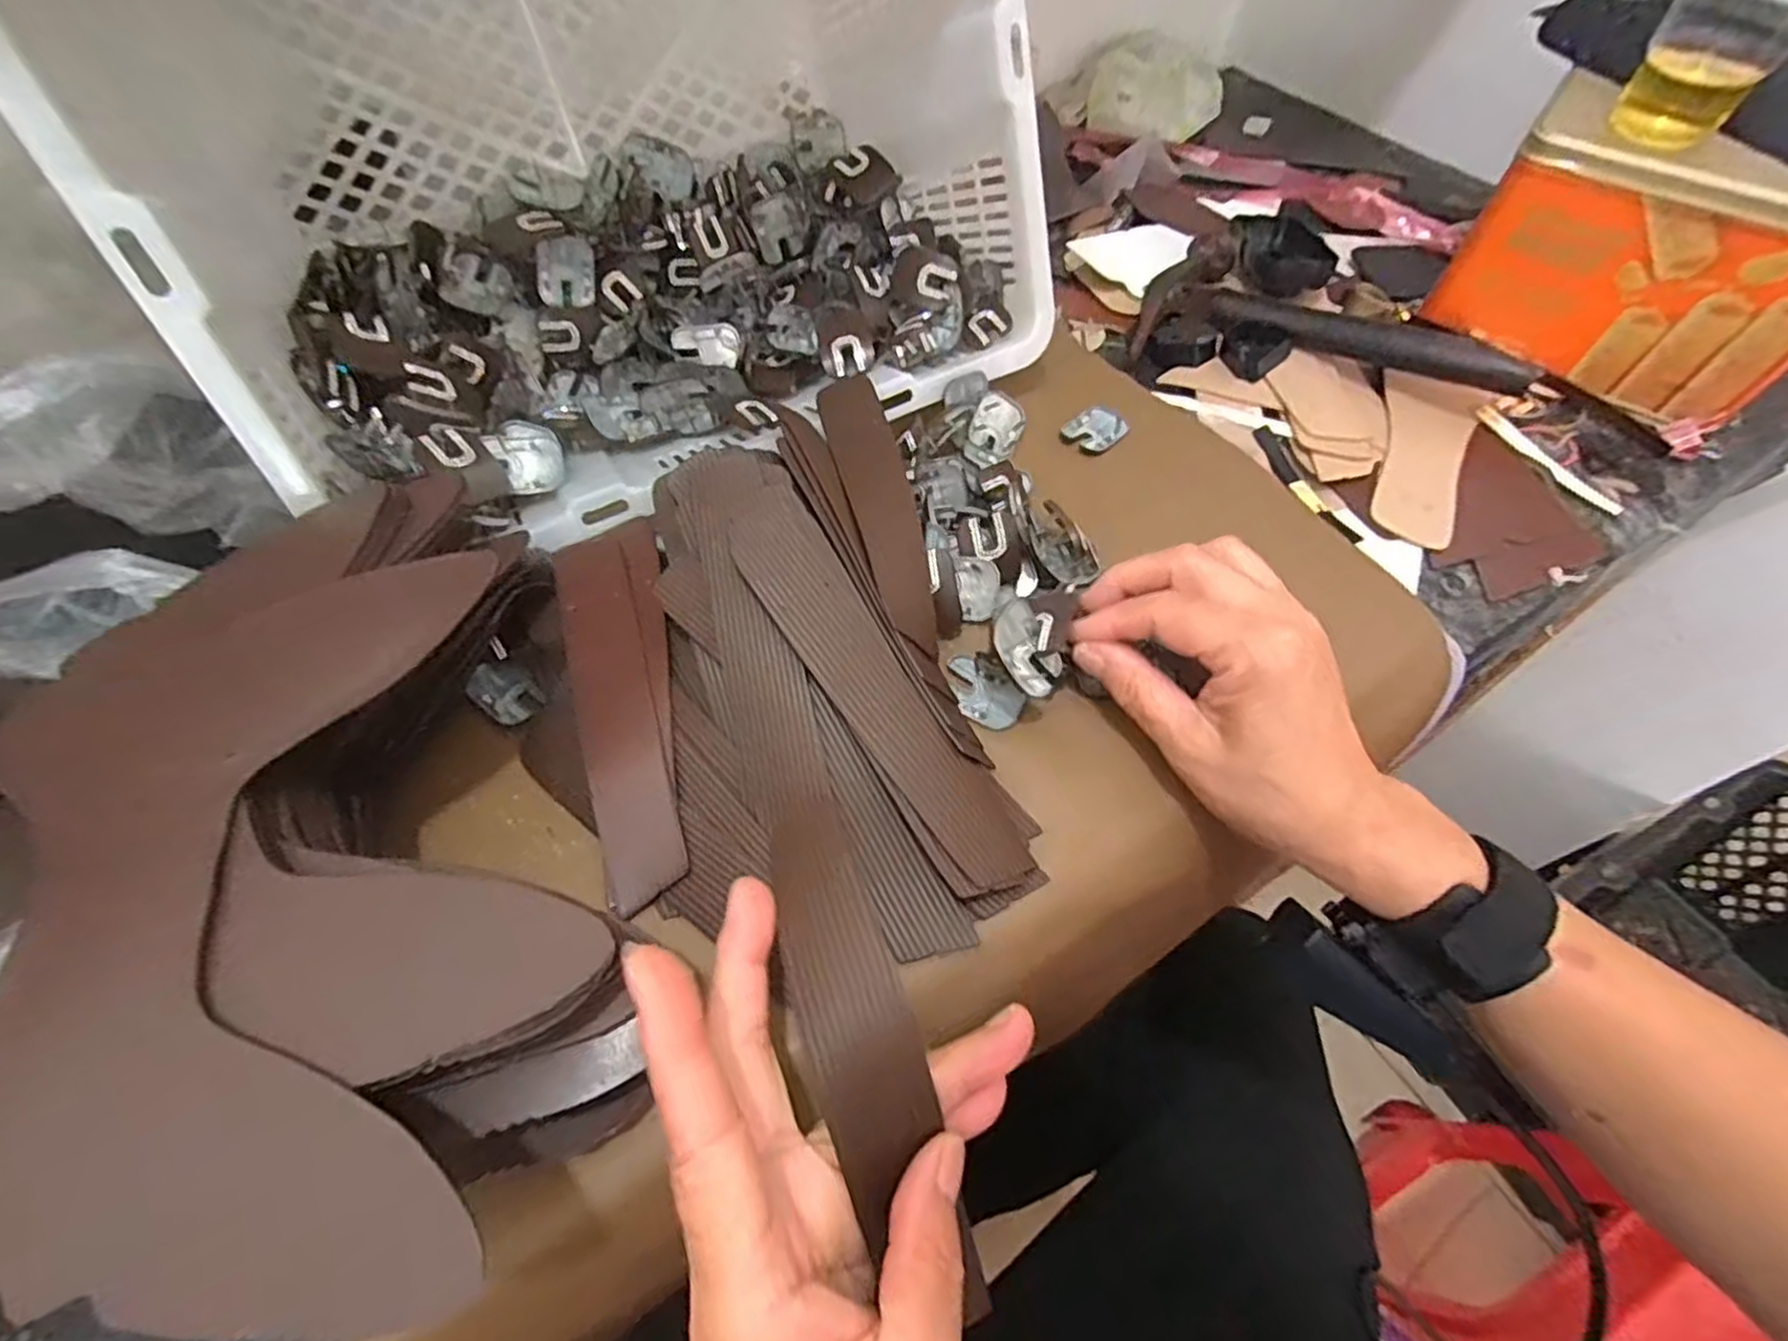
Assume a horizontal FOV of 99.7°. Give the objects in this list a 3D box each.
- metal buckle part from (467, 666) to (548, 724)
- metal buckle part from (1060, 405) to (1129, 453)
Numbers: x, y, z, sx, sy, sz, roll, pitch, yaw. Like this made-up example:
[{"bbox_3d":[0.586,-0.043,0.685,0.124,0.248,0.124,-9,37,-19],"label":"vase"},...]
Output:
[{"bbox_3d":[-0.174,0.010,0.339,0.032,0.009,0.022,30,61,18],"label":"metal buckle part"},{"bbox_3d":[0.116,-0.141,0.438,0.033,0.007,0.029,-32,62,-20],"label":"metal buckle part"}]

